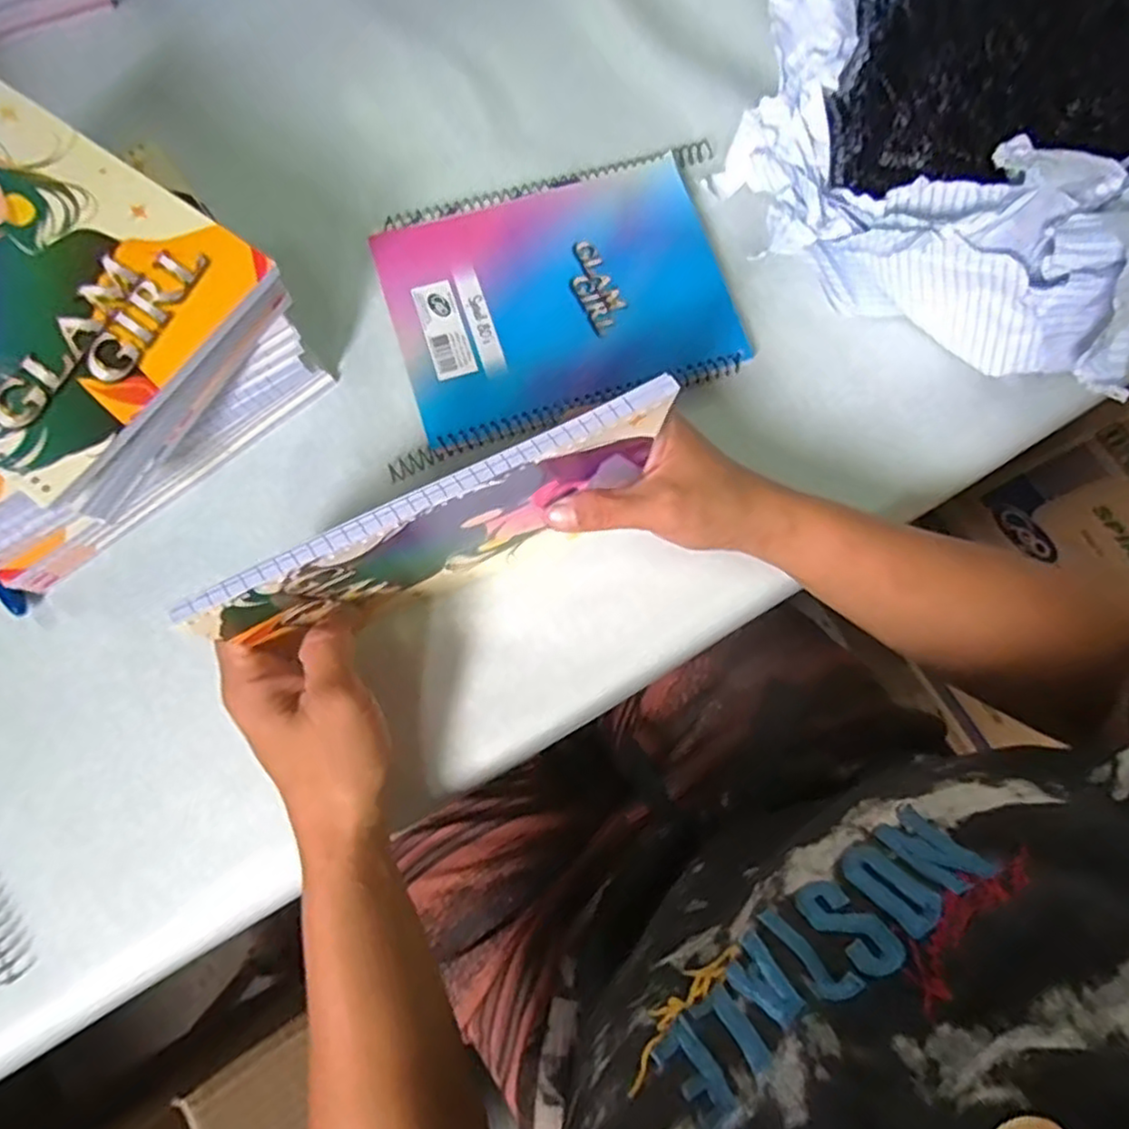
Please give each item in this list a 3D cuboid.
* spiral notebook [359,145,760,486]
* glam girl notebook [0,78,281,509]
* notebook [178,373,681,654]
[{"bbox_3d":[-0.005,-0.161,0.422,0.210,0.016,0.159,-17,78,-5],"label":"spiral notebook"},{"bbox_3d":[-0.254,-0.136,0.323,0.192,0.011,0.143,36,79,7],"label":"glam girl notebook"},{"bbox_3d":[-0.047,-0.016,0.309,0.191,0.123,0.016,-27,79,-7],"label":"notebook"}]

